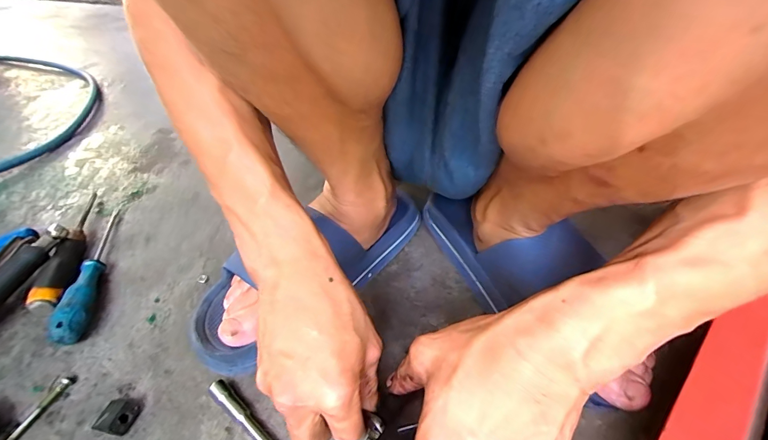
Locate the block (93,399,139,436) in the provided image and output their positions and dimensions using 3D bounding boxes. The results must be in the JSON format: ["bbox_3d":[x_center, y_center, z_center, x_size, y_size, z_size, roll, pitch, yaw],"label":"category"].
[{"bbox_3d":[-0.214,0.155,0.295,0.031,0.014,0.025,8,43,10],"label":"block"}]

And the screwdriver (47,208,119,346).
[{"bbox_3d":[-0.316,0.048,0.401,0.026,0.029,0.196,-13,44,-13],"label":"screwdriver"}]

